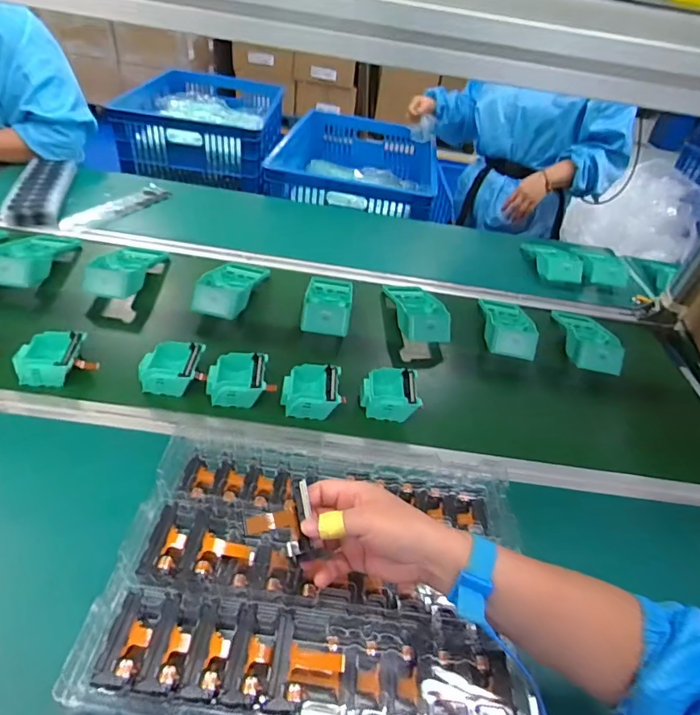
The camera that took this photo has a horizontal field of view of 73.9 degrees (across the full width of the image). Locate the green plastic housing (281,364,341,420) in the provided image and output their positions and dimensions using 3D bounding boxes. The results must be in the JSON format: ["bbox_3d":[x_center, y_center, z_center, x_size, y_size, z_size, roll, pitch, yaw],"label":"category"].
[{"bbox_3d":[-0.056,0.053,0.674,0.082,0.047,0.077,5,41,-3],"label":"green plastic housing"}]

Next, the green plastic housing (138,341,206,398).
[{"bbox_3d":[-0.256,0.015,0.668,0.077,0.039,0.078,7,41,-1],"label":"green plastic housing"}]

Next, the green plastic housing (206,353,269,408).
[{"bbox_3d":[-0.162,0.034,0.671,0.084,0.041,0.078,3,41,-6],"label":"green plastic housing"}]

